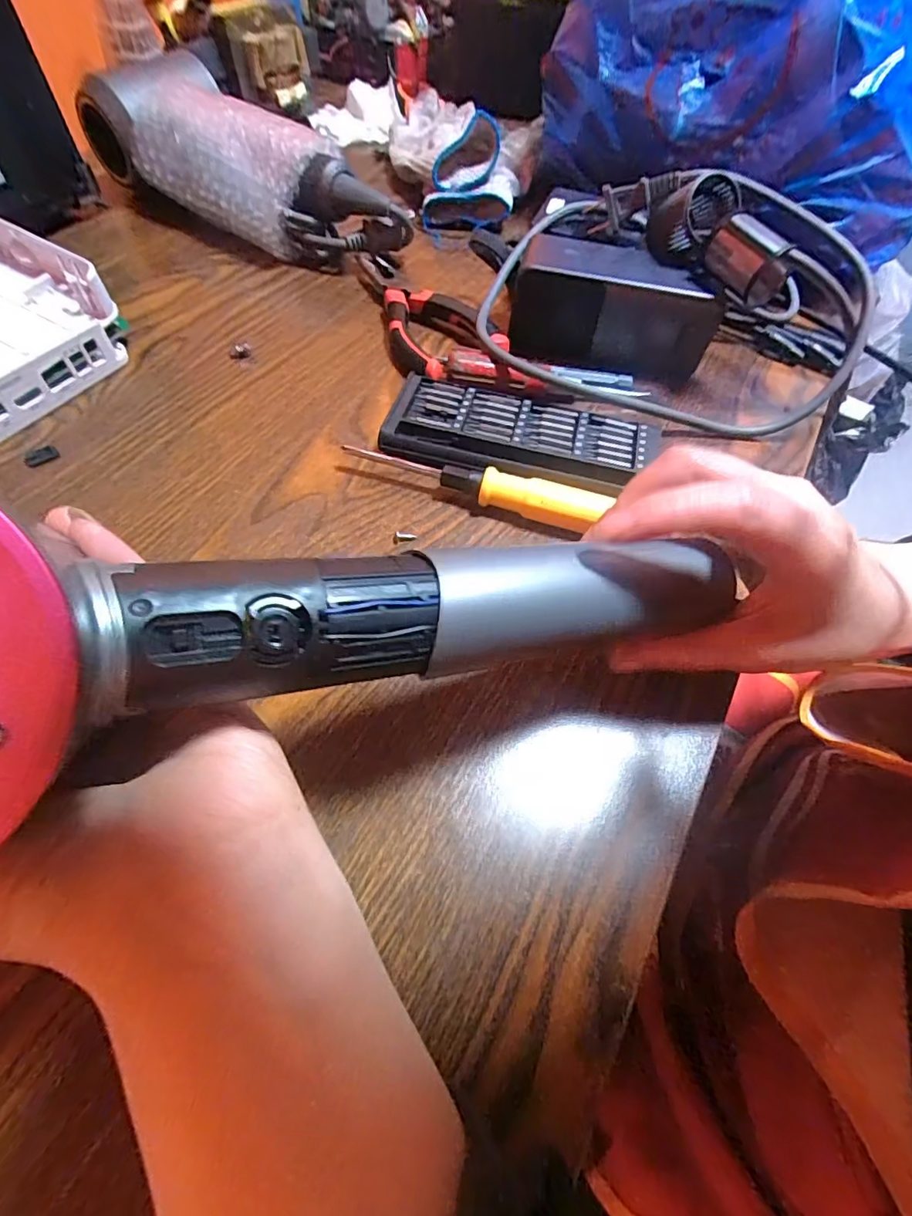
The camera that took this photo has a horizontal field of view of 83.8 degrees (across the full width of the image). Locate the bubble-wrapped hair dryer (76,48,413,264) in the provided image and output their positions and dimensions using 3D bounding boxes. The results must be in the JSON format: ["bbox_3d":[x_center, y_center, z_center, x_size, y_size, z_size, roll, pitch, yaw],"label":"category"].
[{"bbox_3d":[-0.164,-0.339,0.396,0.263,0.076,0.096,37,63,18],"label":"bubble-wrapped hair dryer"}]

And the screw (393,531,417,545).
[{"bbox_3d":[-0.027,-0.037,0.263,0.012,0.004,0.006,-3,58,-6],"label":"screw"}]

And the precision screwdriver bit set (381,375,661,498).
[{"bbox_3d":[0.037,-0.098,0.296,0.149,0.015,0.064,12,58,3],"label":"precision screwdriver bit set"}]

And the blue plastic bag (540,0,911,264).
[{"bbox_3d":[0.229,-0.409,0.355,0.289,0.178,0.208,32,61,15],"label":"blue plastic bag"}]

